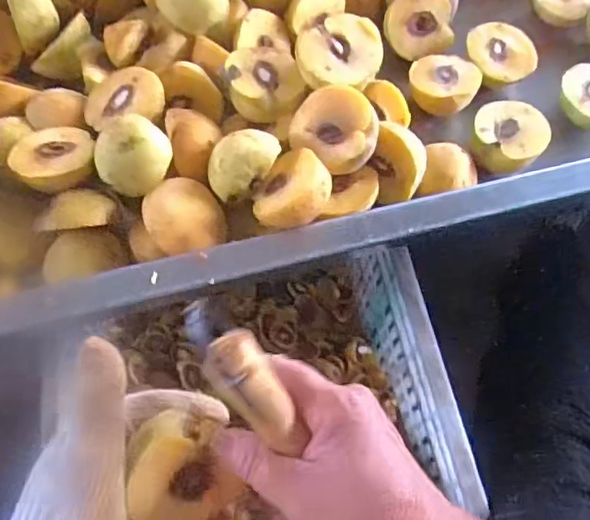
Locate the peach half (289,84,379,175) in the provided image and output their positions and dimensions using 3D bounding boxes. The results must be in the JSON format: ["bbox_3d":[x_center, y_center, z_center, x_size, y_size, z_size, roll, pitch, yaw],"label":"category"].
[{"bbox_3d":[0.031,-0.095,0.417,0.061,0.030,0.052,39,107,15],"label":"peach half"}]

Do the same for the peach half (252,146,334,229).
[{"bbox_3d":[0.000,-0.048,0.391,0.046,0.030,0.058,23,65,8],"label":"peach half"}]

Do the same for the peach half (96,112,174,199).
[{"bbox_3d":[-0.110,-0.069,0.392,0.046,0.025,0.050,34,103,-22],"label":"peach half"}]

